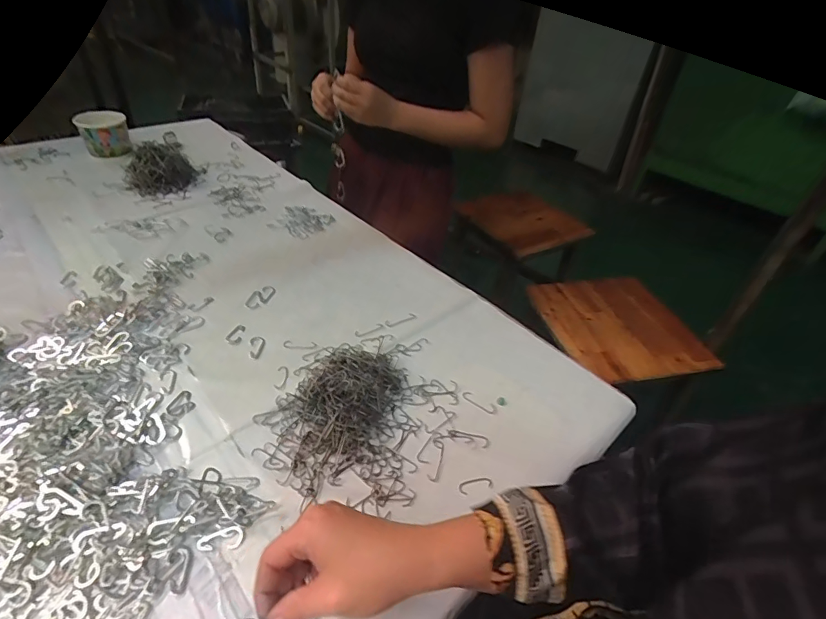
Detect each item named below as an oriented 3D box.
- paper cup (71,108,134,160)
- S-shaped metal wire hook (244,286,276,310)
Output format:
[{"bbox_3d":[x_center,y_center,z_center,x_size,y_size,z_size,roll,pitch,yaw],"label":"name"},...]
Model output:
[{"bbox_3d":[-0.625,-0.359,0.884,0.087,0.076,0.090,-22,48,-29],"label":"paper cup"},{"bbox_3d":[-0.214,-0.018,0.609,0.027,0.004,0.048,20,43,16],"label":"S-shaped metal wire hook"}]

